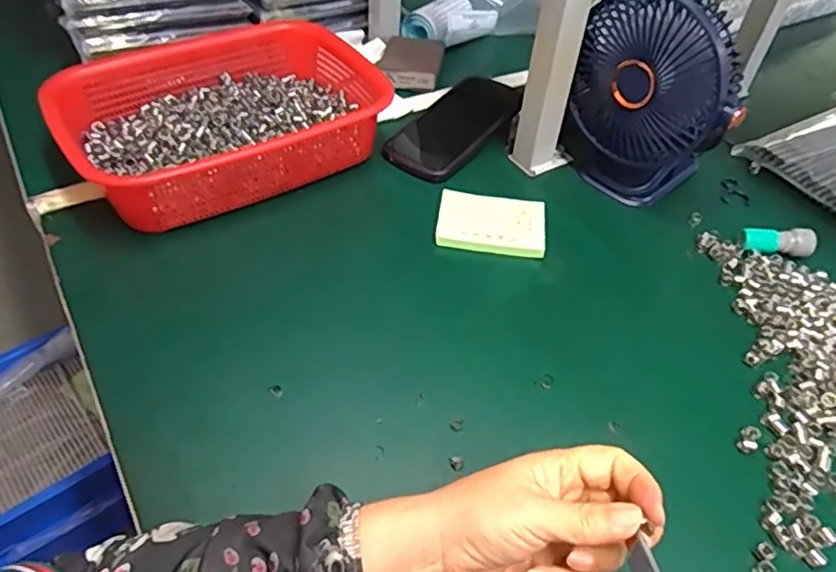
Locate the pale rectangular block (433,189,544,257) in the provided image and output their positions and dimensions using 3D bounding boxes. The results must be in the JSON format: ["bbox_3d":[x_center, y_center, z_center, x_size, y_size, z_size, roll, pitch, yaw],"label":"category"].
[{"bbox_3d":[0.066,-0.056,0.558,0.096,0.016,0.066,6,46,3],"label":"pale rectangular block"}]

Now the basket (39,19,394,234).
[{"bbox_3d":[-0.174,-0.163,0.599,0.281,0.078,0.211,-24,51,-24],"label":"basket"}]

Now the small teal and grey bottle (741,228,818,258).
[{"bbox_3d":[0.324,-0.040,0.556,0.060,0.019,0.024,6,46,2],"label":"small teal and grey bottle"}]

